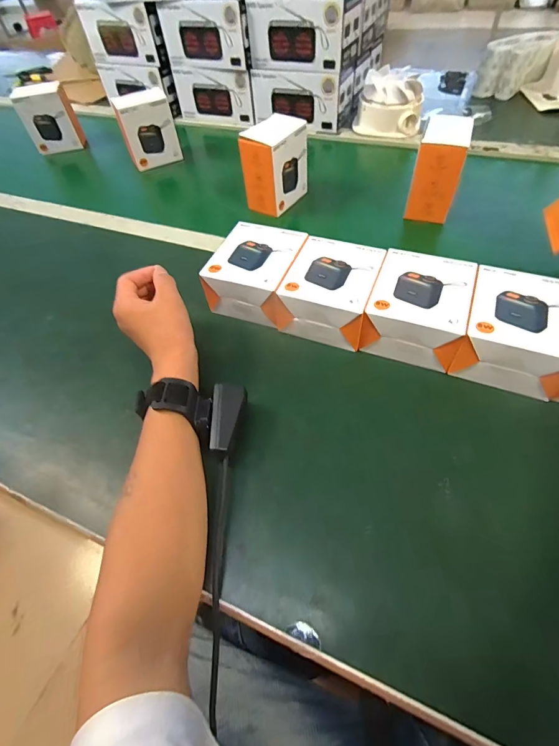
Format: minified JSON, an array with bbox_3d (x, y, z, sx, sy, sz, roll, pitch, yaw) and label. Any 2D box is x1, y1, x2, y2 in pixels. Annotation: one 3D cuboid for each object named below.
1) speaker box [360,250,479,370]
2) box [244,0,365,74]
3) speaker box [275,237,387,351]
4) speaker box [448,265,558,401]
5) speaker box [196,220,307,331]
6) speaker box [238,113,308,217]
[{"bbox_3d":[0.160,-0.071,0.405,0.108,0.063,0.113,17,57,16],"label":"speaker box"},{"bbox_3d":[0.047,-0.658,0.691,0.200,0.098,0.096,14,57,15],"label":"box"},{"bbox_3d":[0.064,-0.096,0.432,0.102,0.063,0.117,15,57,16],"label":"speaker box"},{"bbox_3d":[0.249,-0.042,0.375,0.106,0.063,0.113,17,58,17],"label":"speaker box"},{"bbox_3d":[-0.028,-0.128,0.460,0.098,0.063,0.110,16,57,16],"label":"speaker box"},{"bbox_3d":[-0.007,-0.343,0.596,0.068,0.117,0.097,29,62,23],"label":"speaker box"}]

